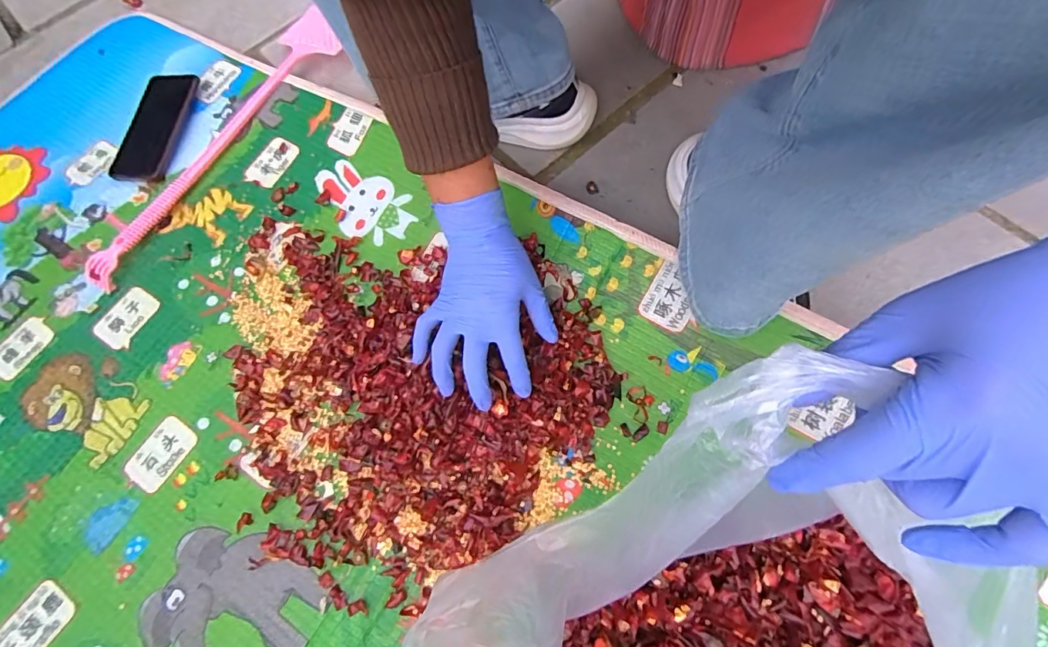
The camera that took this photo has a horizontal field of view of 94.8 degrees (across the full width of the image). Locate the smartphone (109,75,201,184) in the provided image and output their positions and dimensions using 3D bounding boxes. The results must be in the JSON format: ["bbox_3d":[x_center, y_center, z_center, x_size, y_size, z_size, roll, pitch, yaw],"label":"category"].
[{"bbox_3d":[-0.487,-0.260,0.635,0.082,0.007,0.162,4,74,7],"label":"smartphone"}]

